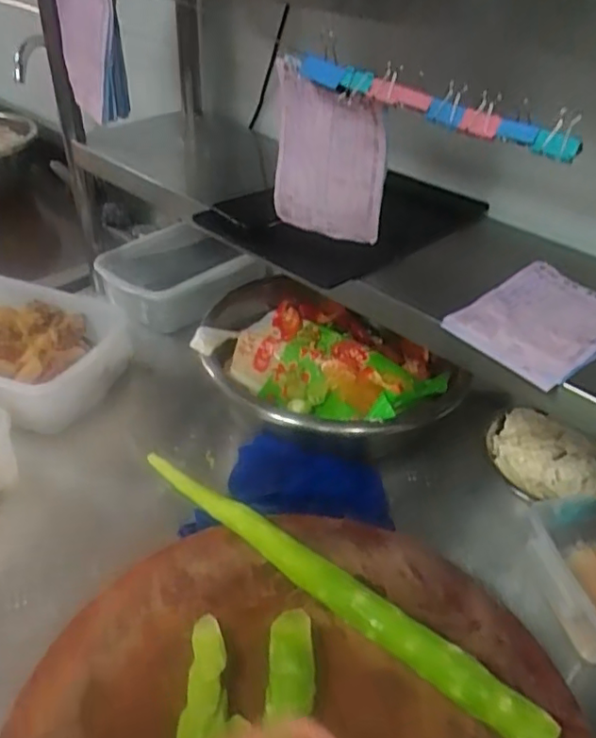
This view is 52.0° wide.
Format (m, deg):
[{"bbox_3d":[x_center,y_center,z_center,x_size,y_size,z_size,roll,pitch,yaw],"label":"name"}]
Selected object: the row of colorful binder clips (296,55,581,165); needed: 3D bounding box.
[{"bbox_3d":[0.109,-0.235,0.537,0.034,0.023,0.290,-28,48,-34],"label":"row of colorful binder clips"}]

